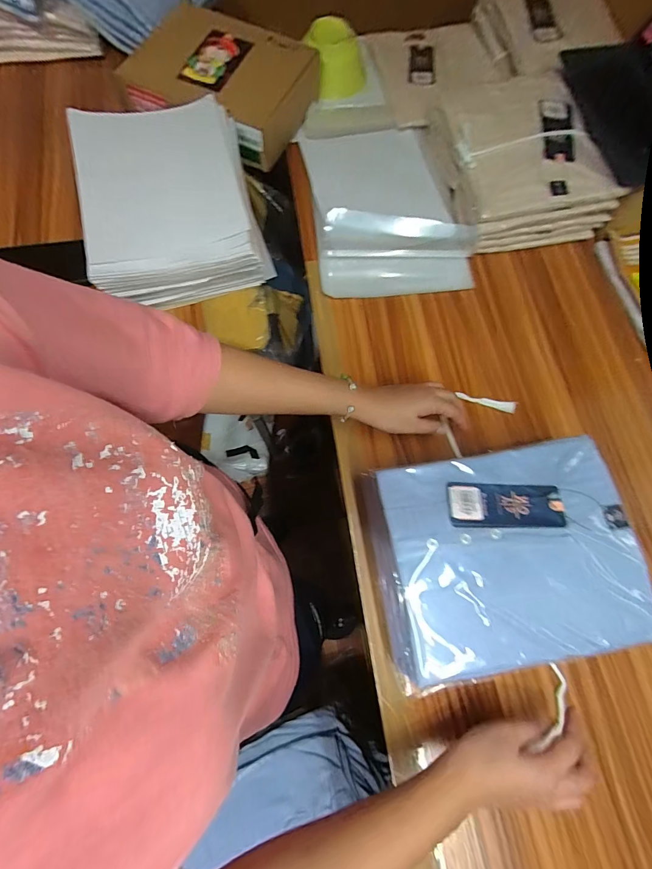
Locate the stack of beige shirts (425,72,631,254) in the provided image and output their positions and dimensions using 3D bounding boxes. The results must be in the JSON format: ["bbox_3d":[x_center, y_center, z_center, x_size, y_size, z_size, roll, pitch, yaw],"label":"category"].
[{"bbox_3d":[0.299,-0.432,0.592,0.215,0.089,0.254,-9,73,-5],"label":"stack of beige shirts"}]

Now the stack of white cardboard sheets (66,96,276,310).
[{"bbox_3d":[-0.216,-0.338,0.550,0.217,0.093,0.300,-16,74,-7],"label":"stack of white cardboard sheets"}]

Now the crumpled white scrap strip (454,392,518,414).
[{"bbox_3d":[0.223,-0.045,0.523,0.083,0.006,0.014,11,73,1],"label":"crumpled white scrap strip"}]

